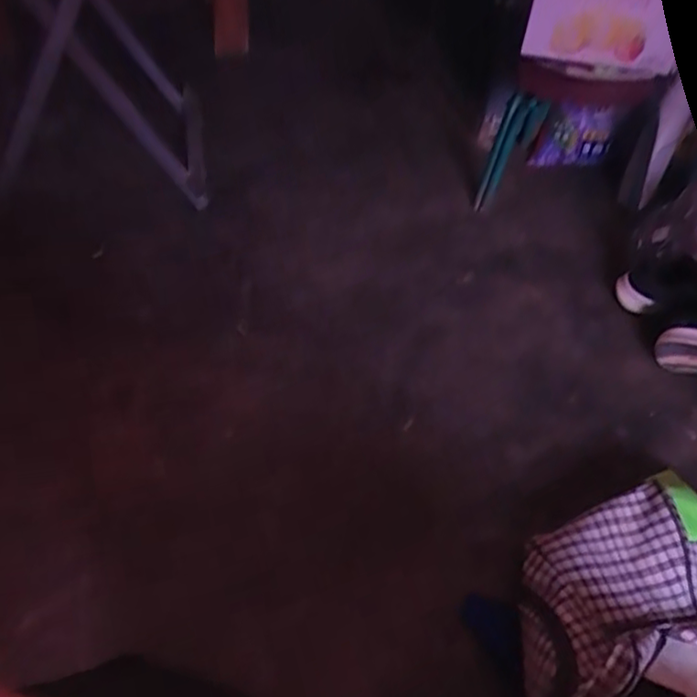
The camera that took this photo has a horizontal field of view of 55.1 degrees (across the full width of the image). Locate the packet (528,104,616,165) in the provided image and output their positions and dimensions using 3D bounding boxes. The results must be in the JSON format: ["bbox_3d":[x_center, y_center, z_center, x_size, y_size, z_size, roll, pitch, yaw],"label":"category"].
[{"bbox_3d":[0.425,-0.398,1.259,0.140,0.117,0.033,2,49,-4],"label":"packet"}]

